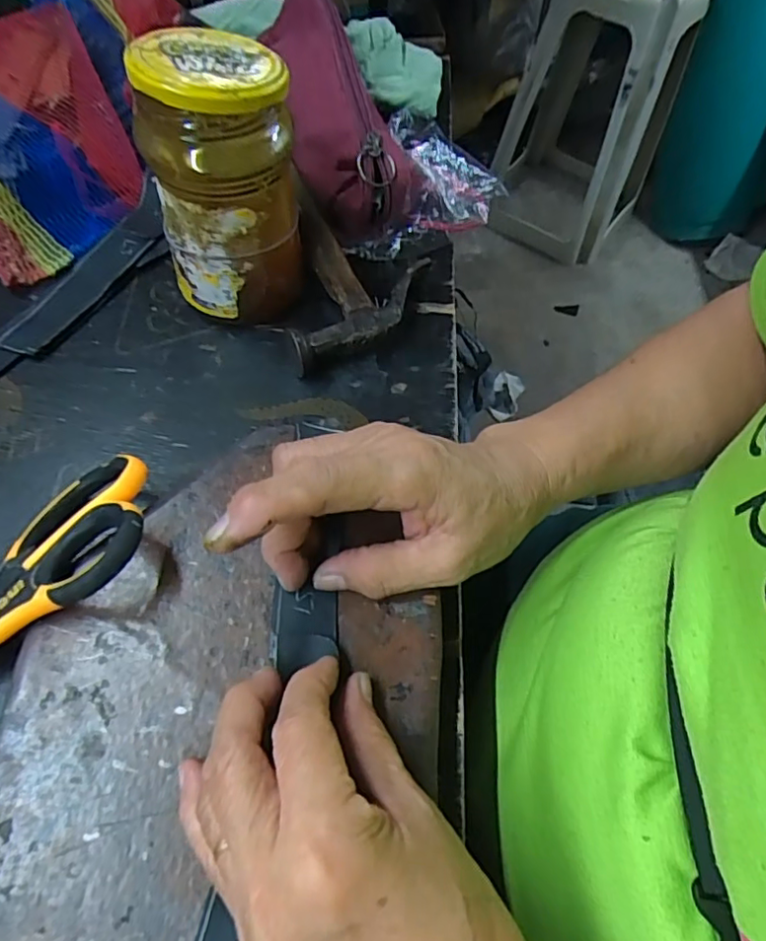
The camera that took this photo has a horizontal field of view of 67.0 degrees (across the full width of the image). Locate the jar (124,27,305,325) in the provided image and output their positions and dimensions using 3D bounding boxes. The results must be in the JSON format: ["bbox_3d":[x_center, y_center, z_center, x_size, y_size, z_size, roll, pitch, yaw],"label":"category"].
[{"bbox_3d":[-0.085,-0.150,0.321,0.073,0.139,0.066,-10,61,-10],"label":"jar"}]

